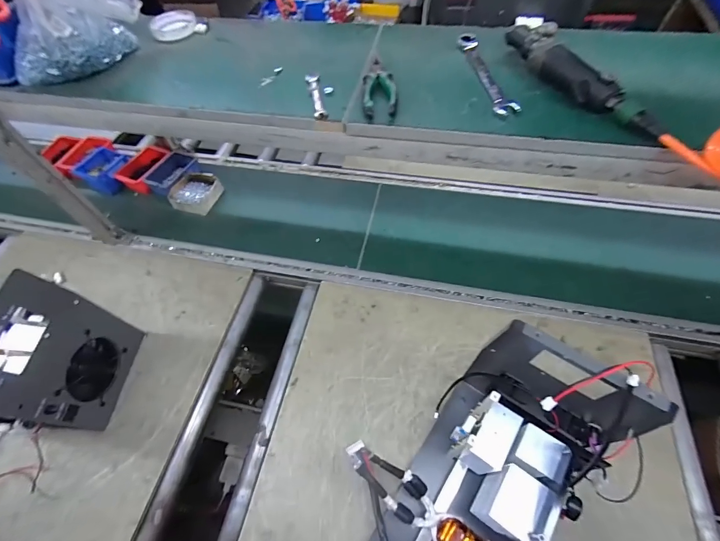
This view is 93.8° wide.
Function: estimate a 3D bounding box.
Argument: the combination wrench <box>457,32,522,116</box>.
[{"bbox_3d":[0.189,-0.305,0.513,0.032,0.016,0.206,-10,58,-2],"label":"combination wrench"}]

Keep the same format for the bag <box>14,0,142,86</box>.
[{"bbox_3d":[-0.483,-0.417,0.549,0.110,0.145,0.202,19,60,17],"label":"bag"}]

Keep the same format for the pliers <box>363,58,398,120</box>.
[{"bbox_3d":[0.029,-0.267,0.496,0.048,0.024,0.108,-2,56,4],"label":"pliers"}]

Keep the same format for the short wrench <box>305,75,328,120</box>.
[{"bbox_3d":[-0.067,-0.266,0.514,0.022,0.005,0.117,-11,56,-2],"label":"short wrench"}]

